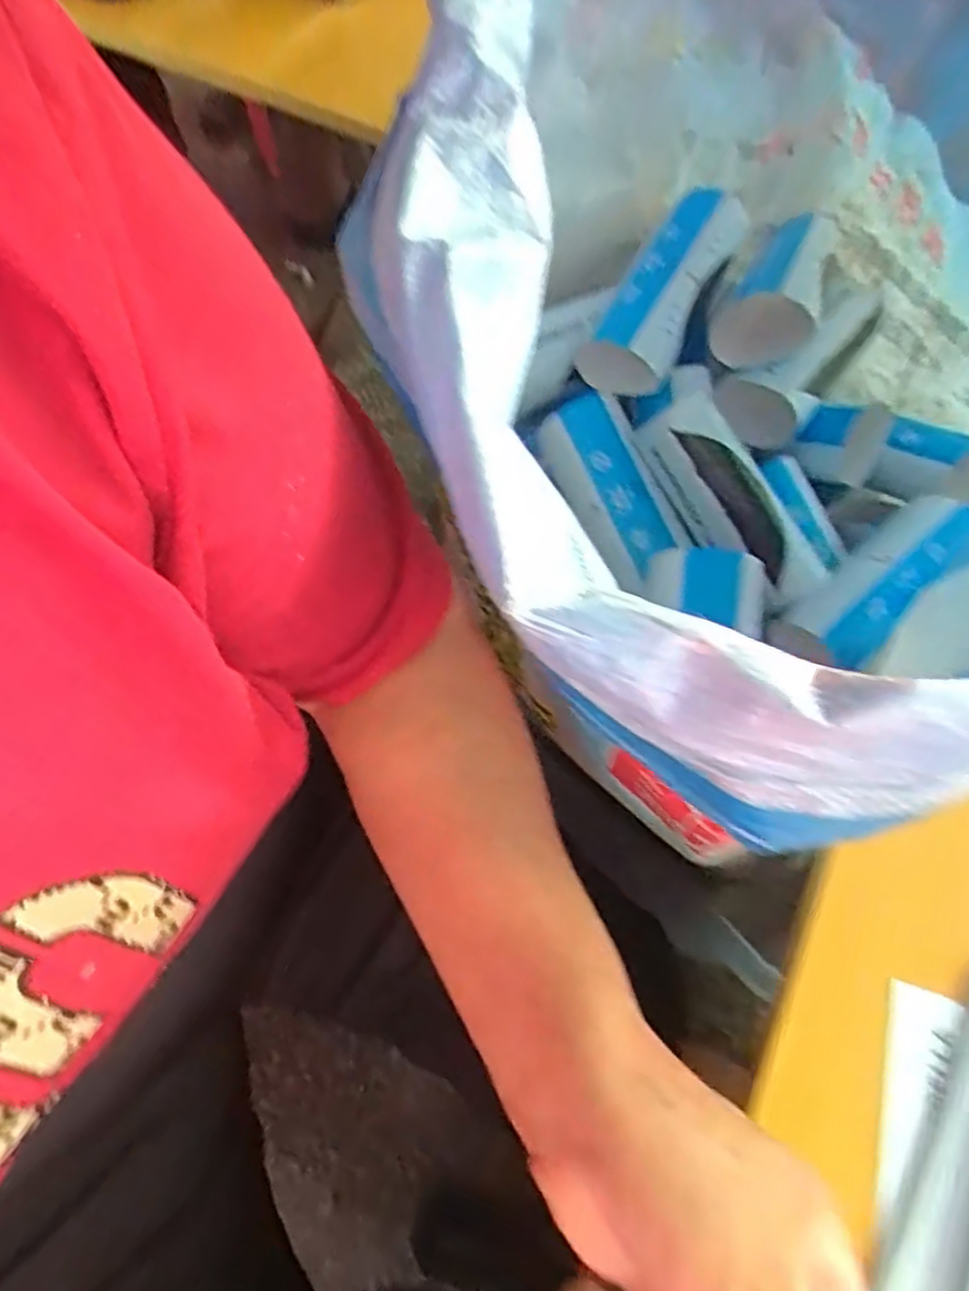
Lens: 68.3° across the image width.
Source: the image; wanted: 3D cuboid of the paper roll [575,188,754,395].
[{"bbox_3d":[0.101,-0.195,0.390,0.049,0.043,0.124,32,90,13],"label":"paper roll"}]

